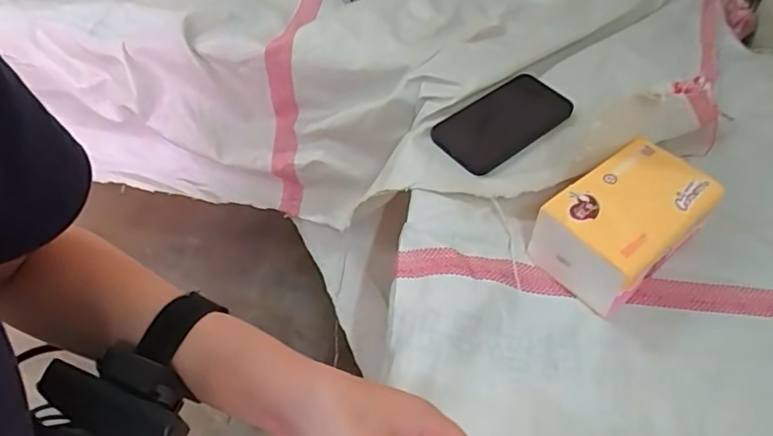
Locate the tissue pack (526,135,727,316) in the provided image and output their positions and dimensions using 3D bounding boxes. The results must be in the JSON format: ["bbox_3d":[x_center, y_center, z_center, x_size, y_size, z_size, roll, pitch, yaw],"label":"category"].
[{"bbox_3d":[0.211,0.003,0.485,0.139,0.071,0.092,-31,59,-26],"label":"tissue pack"}]

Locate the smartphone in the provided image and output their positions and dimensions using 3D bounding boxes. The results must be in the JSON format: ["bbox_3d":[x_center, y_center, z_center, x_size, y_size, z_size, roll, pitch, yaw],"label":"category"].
[{"bbox_3d":[0.133,-0.111,0.614,0.167,0.011,0.080,-33,59,-27],"label":"smartphone"}]

